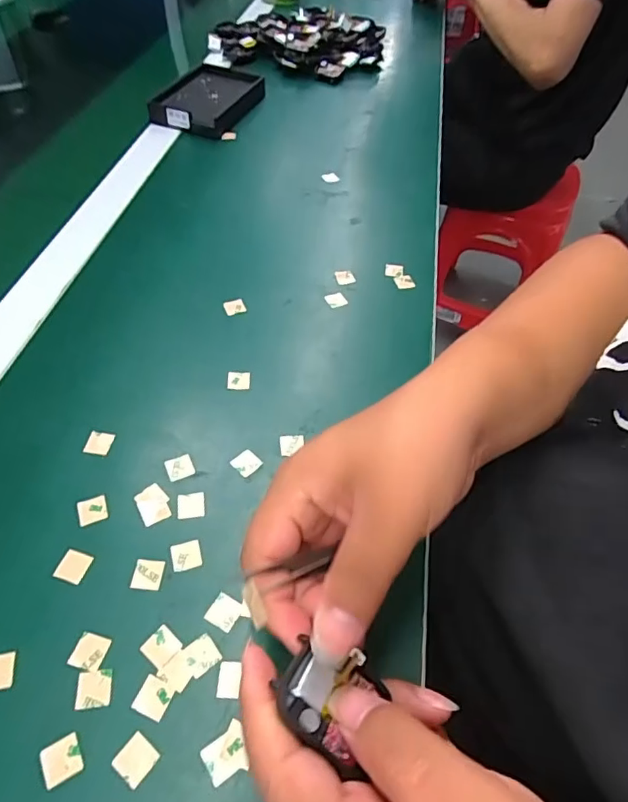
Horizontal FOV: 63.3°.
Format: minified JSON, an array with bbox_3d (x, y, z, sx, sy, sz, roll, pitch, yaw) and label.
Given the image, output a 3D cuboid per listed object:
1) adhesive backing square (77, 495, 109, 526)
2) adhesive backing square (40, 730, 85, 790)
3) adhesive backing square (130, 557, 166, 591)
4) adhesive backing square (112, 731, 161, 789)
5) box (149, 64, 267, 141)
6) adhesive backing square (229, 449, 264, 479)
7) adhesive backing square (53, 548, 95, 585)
[{"bbox_3d":[-0.129,0.064,0.297,0.016,0.004,0.017,-17,54,-20],"label":"adhesive backing square"},{"bbox_3d":[-0.111,0.158,0.224,0.016,0.004,0.016,-22,56,-24],"label":"adhesive backing square"},{"bbox_3d":[-0.090,0.094,0.277,0.015,0.004,0.016,9,54,1],"label":"adhesive backing square"},{"bbox_3d":[-0.079,0.159,0.226,0.016,0.004,0.016,32,58,21],"label":"adhesive backing square"},{"bbox_3d":[-0.122,-0.370,0.619,0.099,0.021,0.149,18,53,8],"label":"box"},{"bbox_3d":[-0.043,0.039,0.323,0.016,0.004,0.016,39,60,23],"label":"adhesive backing square"},{"bbox_3d":[-0.131,0.090,0.277,0.015,0.004,0.016,16,54,7],"label":"adhesive backing square"}]

